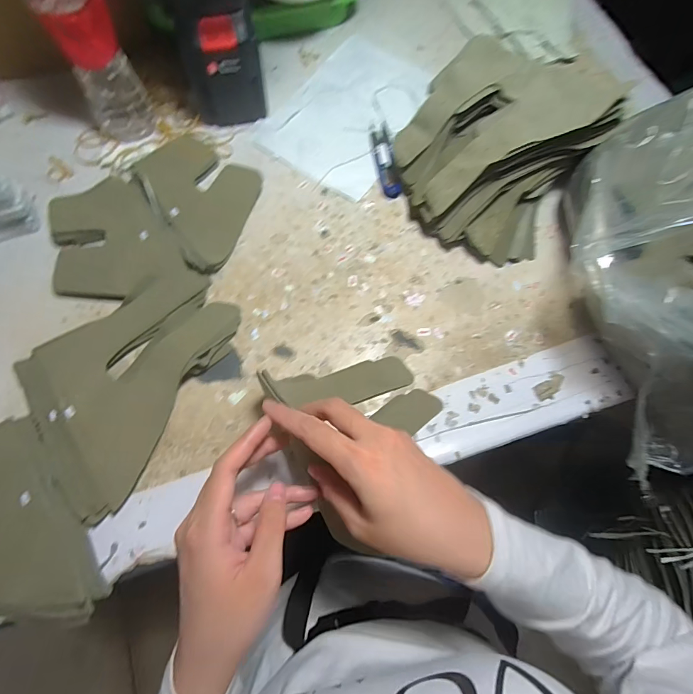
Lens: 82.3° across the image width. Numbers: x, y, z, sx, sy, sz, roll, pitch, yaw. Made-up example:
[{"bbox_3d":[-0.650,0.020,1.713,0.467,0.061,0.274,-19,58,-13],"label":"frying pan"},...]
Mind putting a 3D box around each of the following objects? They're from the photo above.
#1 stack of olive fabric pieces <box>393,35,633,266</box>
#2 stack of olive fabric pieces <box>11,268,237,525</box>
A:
[{"bbox_3d":[0.138,-0.187,0.384,0.169,0.099,0.160,29,73,8],"label":"stack of olive fabric pieces"},{"bbox_3d":[-0.192,0.018,0.341,0.136,0.023,0.198,30,73,7],"label":"stack of olive fabric pieces"}]

